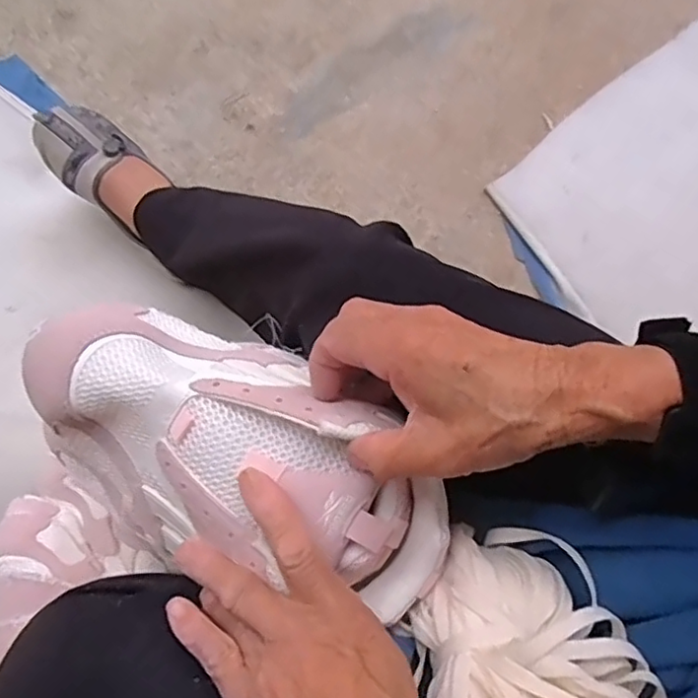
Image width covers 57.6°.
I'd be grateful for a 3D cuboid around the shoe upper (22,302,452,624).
[{"bbox_3d":[-0.058,0.057,0.336,0.229,0.075,0.113,26,75,3],"label":"shoe upper"}]

